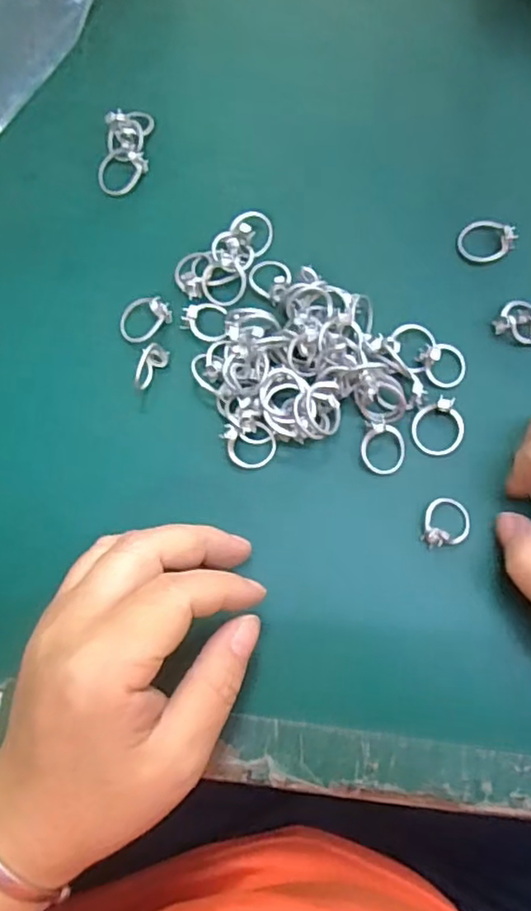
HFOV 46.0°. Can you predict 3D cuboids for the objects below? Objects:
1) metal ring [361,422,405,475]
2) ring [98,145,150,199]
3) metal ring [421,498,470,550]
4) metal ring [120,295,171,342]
[{"bbox_3d":[0.052,-0.003,0.275,0.022,0.006,0.022,-2,95,-22],"label":"metal ring"},{"bbox_3d":[-0.073,-0.140,0.308,0.022,0.009,0.024,-1,87,12],"label":"ring"},{"bbox_3d":[0.078,0.029,0.267,0.019,0.011,0.023,12,79,3],"label":"metal ring"},{"bbox_3d":[-0.056,-0.065,0.289,0.025,0.010,0.019,-37,81,-6],"label":"metal ring"}]

